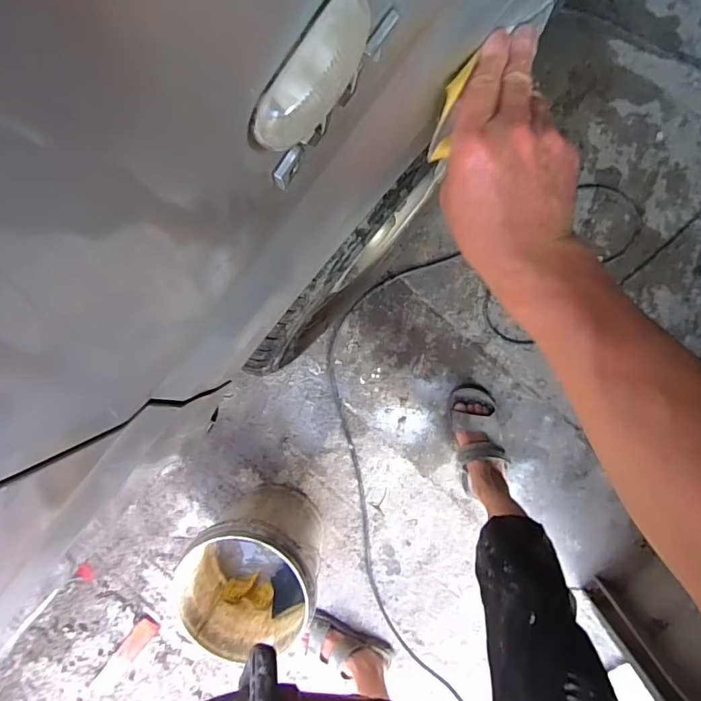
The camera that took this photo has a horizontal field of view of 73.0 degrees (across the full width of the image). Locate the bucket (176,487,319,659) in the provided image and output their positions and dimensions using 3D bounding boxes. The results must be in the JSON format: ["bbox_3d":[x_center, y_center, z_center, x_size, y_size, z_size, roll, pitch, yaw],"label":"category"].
[{"bbox_3d":[-0.183,0.437,0.977,0.248,0.245,0.248,1,96,5],"label":"bucket"}]

